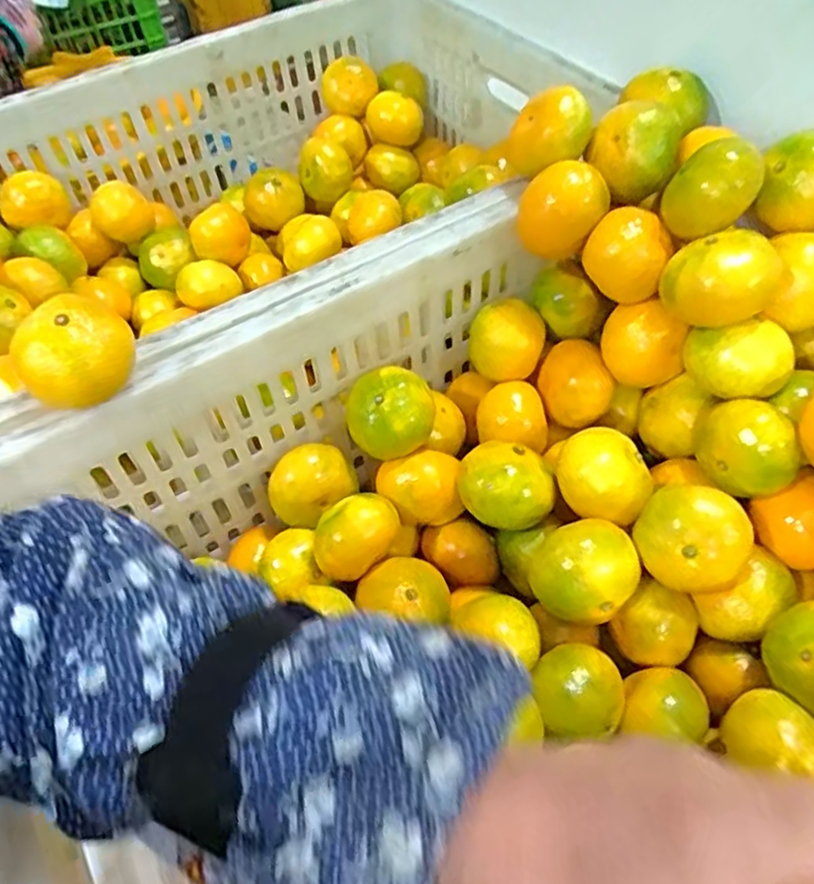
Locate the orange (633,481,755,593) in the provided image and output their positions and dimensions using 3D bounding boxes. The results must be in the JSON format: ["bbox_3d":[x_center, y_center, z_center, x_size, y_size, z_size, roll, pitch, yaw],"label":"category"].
[{"bbox_3d":[0.176,0.066,0.419,0.064,0.064,0.053,35,63,25],"label":"orange"}]

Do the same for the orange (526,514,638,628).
[{"bbox_3d":[0.113,0.084,0.422,0.057,0.045,0.061,-2,54,2],"label":"orange"}]

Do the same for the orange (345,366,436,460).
[{"bbox_3d":[-0.011,-0.016,0.495,0.062,0.062,0.051,-5,54,0],"label":"orange"}]

